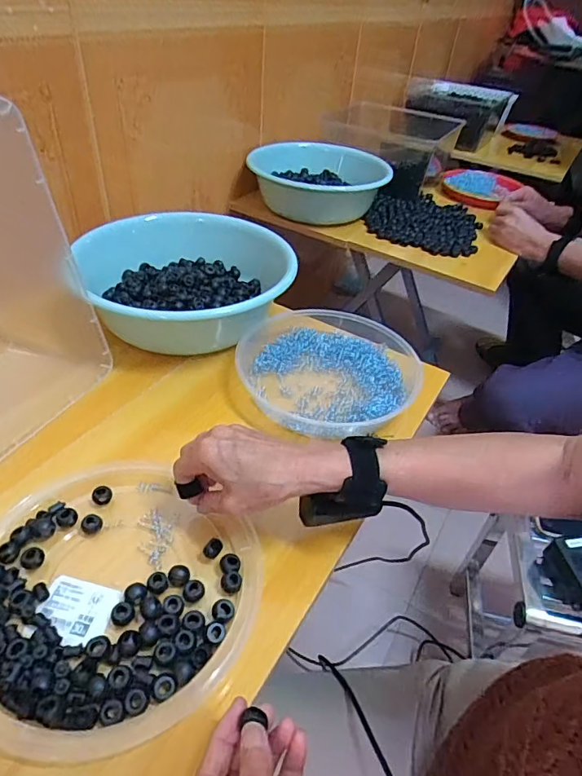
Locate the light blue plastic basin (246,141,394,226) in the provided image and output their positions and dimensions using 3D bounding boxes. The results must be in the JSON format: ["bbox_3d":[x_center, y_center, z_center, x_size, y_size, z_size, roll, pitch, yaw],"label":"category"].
[{"bbox_3d":[0.063,-0.436,1.016,0.289,0.094,0.248,3,42,-4],"label":"light blue plastic basin"}]

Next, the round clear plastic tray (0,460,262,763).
[{"bbox_3d":[-0.148,0.159,0.397,0.233,0.023,0.232,4,42,-3],"label":"round clear plastic tray"}]

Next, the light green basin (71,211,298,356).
[{"bbox_3d":[-0.137,-0.145,0.680,0.270,0.097,0.270,4,42,-3],"label":"light green basin"}]

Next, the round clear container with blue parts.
[{"bbox_3d":[0.055,-0.024,0.615,0.224,0.045,0.227,4,42,-3],"label":"round clear container with blue parts"}]

